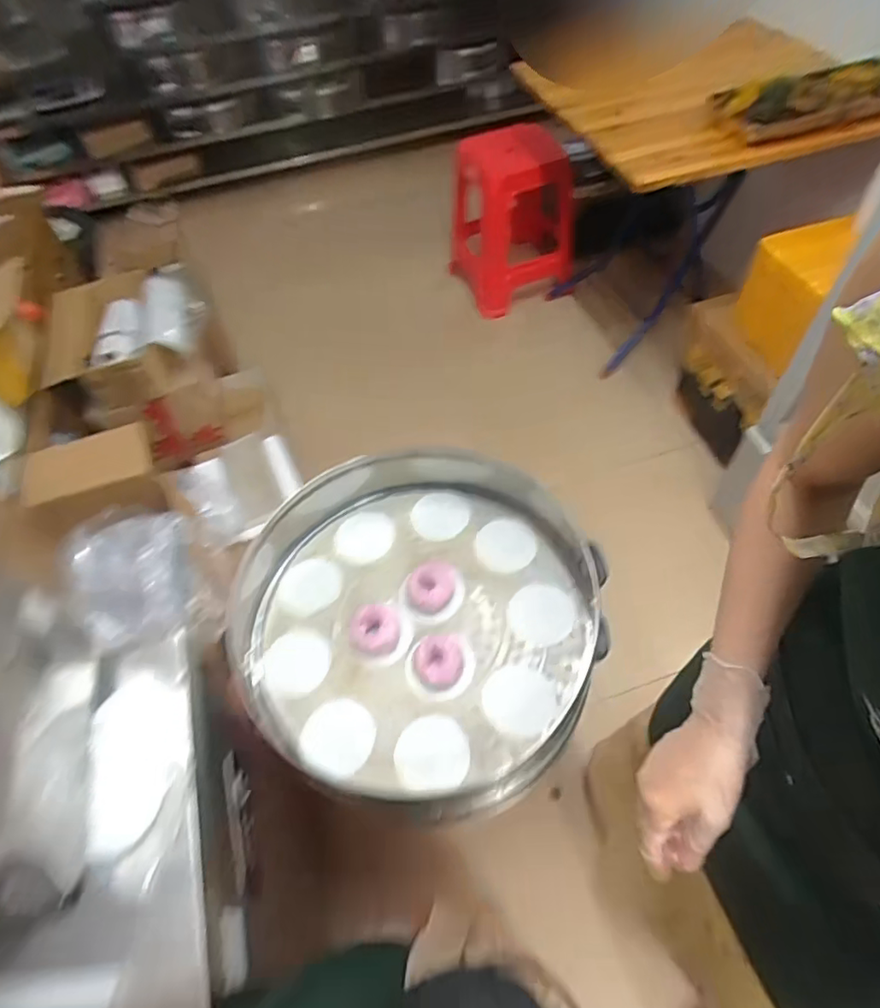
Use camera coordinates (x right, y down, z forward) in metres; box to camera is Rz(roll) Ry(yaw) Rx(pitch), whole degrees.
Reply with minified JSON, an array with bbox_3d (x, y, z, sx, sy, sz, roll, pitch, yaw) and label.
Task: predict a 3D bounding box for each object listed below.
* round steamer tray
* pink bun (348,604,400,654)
[{"bbox_3d":[-0.054,0.140,0.870,0.552,0.112,0.515,-2,56,3],"label":"round steamer tray"},{"bbox_3d":[-0.095,0.187,0.856,0.071,0.036,0.069,-3,56,3],"label":"pink bun"}]

